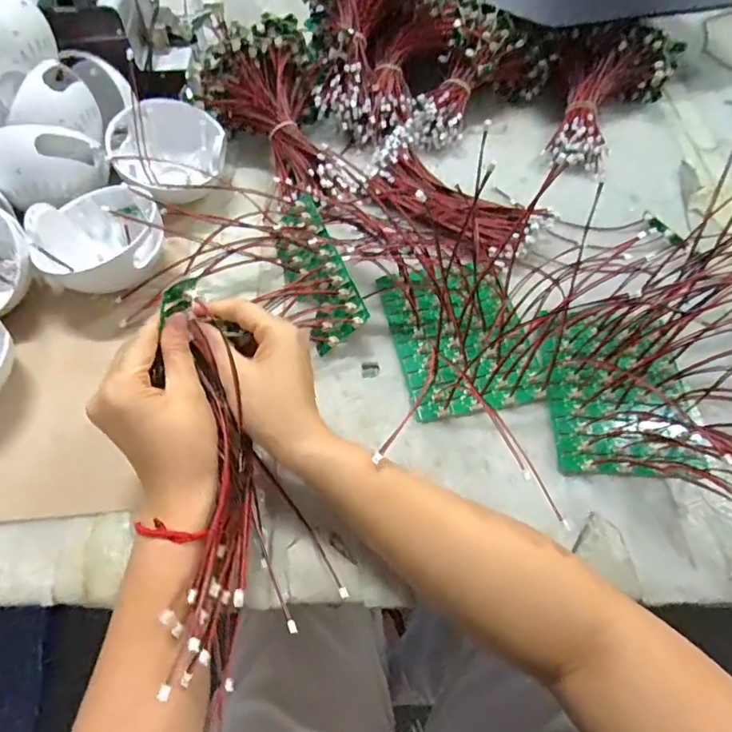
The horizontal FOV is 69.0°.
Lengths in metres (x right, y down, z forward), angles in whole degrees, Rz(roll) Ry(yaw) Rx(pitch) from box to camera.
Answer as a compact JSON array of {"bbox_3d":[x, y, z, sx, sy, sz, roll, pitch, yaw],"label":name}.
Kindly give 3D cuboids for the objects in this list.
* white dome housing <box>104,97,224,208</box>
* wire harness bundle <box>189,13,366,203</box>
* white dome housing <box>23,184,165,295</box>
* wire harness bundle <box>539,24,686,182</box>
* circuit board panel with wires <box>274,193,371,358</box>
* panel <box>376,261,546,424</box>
[{"bbox_3d":[-0.200,-0.215,0.561,0.115,0.063,0.126,-27,63,-17],"label":"white dome housing"},{"bbox_3d":[-0.093,-0.271,0.600,0.150,0.093,0.209,-27,85,-17],"label":"wire harness bundle"},{"bbox_3d":[-0.251,-0.116,0.507,0.116,0.057,0.103,-33,65,-20],"label":"white dome housing"},{"bbox_3d":[0.308,-0.344,0.678,0.098,0.070,0.252,34,79,18],"label":"wire harness bundle"},{"bbox_3d":[-0.051,-0.095,0.523,0.054,0.047,0.161,-18,61,-12],"label":"circuit board panel with wires"},{"bbox_3d":[0.091,-0.038,0.502,0.130,0.040,0.163,-12,59,-8],"label":"panel"}]

